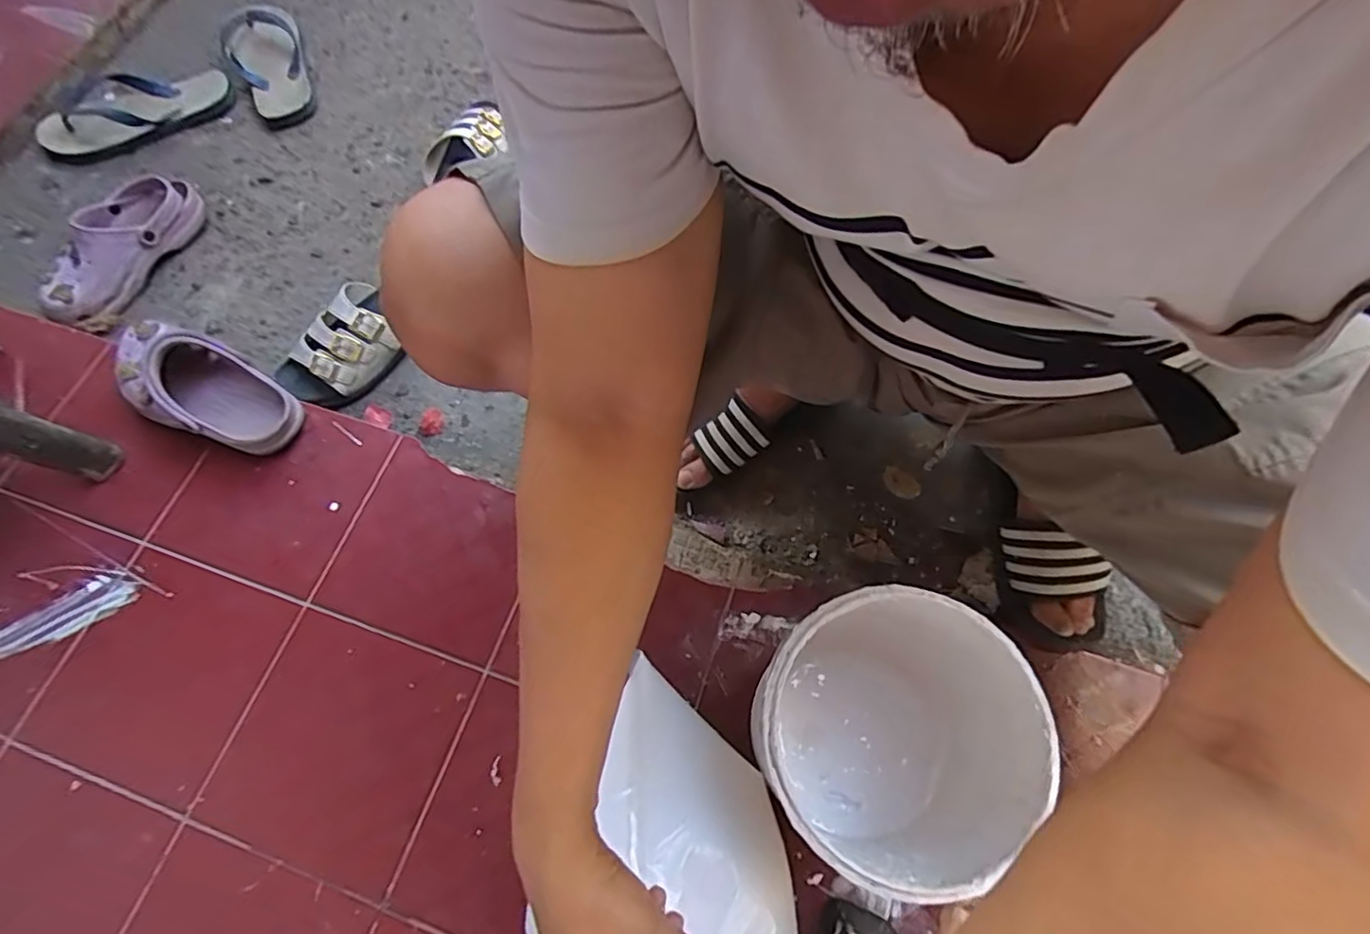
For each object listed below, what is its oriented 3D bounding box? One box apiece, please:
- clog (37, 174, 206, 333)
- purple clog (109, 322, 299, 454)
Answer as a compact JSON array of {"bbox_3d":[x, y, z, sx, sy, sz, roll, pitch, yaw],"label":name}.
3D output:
[{"bbox_3d":[-0.754,-0.296,0.819,0.110,0.073,0.237,22,69,12],"label":"clog"},{"bbox_3d":[-0.540,-0.085,0.694,0.228,0.087,0.102,26,71,12],"label":"purple clog"}]

